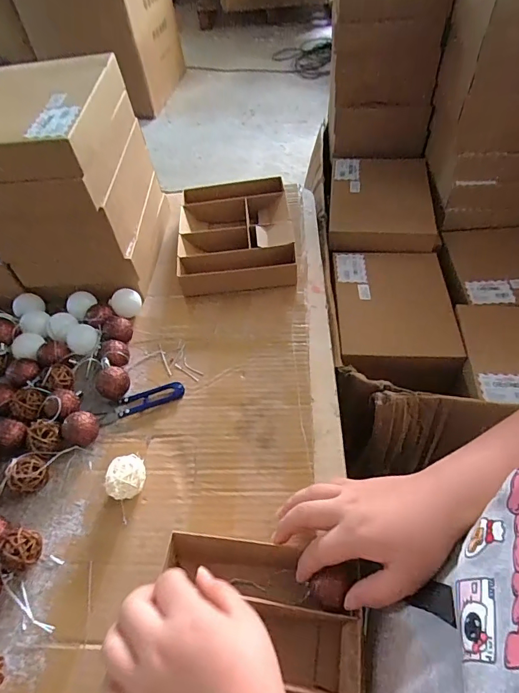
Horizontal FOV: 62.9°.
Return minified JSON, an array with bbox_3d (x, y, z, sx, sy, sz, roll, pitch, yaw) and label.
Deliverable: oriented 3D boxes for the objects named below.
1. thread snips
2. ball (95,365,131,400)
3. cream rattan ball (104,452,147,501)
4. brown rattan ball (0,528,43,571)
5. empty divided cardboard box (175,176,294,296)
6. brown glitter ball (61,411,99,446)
[{"bbox_3d":[-0.138,0.063,0.494,0.100,0.009,0.025,-18,53,-9],"label":"thread snips"},{"bbox_3d":[-0.171,0.042,0.499,0.037,0.033,0.032,-15,53,-6],"label":"ball"},{"bbox_3d":[-0.132,0.132,0.426,0.037,0.041,0.037,-2,53,3],"label":"cream rattan ball"},{"bbox_3d":[-0.219,0.189,0.392,0.035,0.031,0.033,-2,53,3],"label":"brown rattan ball"},{"bbox_3d":[-0.035,-0.167,0.641,0.165,0.048,0.201,-4,53,2],"label":"empty divided cardboard box"},{"bbox_3d":[-0.192,0.092,0.462,0.029,0.039,0.036,35,63,27],"label":"brown glitter ball"}]

